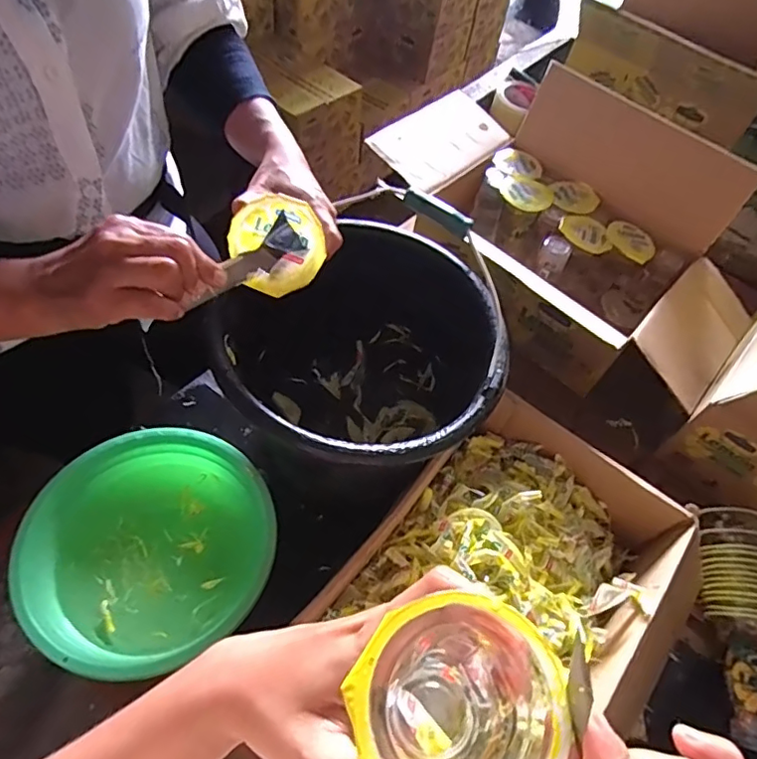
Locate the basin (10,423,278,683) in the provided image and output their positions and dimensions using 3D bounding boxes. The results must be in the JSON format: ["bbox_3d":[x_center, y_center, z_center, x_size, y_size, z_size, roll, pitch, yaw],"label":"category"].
[{"bbox_3d":[-0.220,0.160,0.554,0.219,0.076,0.215,2,56,-3],"label":"basin"}]

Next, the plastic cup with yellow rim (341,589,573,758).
[{"bbox_3d":[0.025,0.145,0.242,0.070,0.117,0.073,2,56,-3],"label":"plastic cup with yellow rim"}]

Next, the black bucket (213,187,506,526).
[{"bbox_3d":[-0.009,0.002,0.597,0.280,0.248,0.257,2,56,-3],"label":"black bucket"}]

